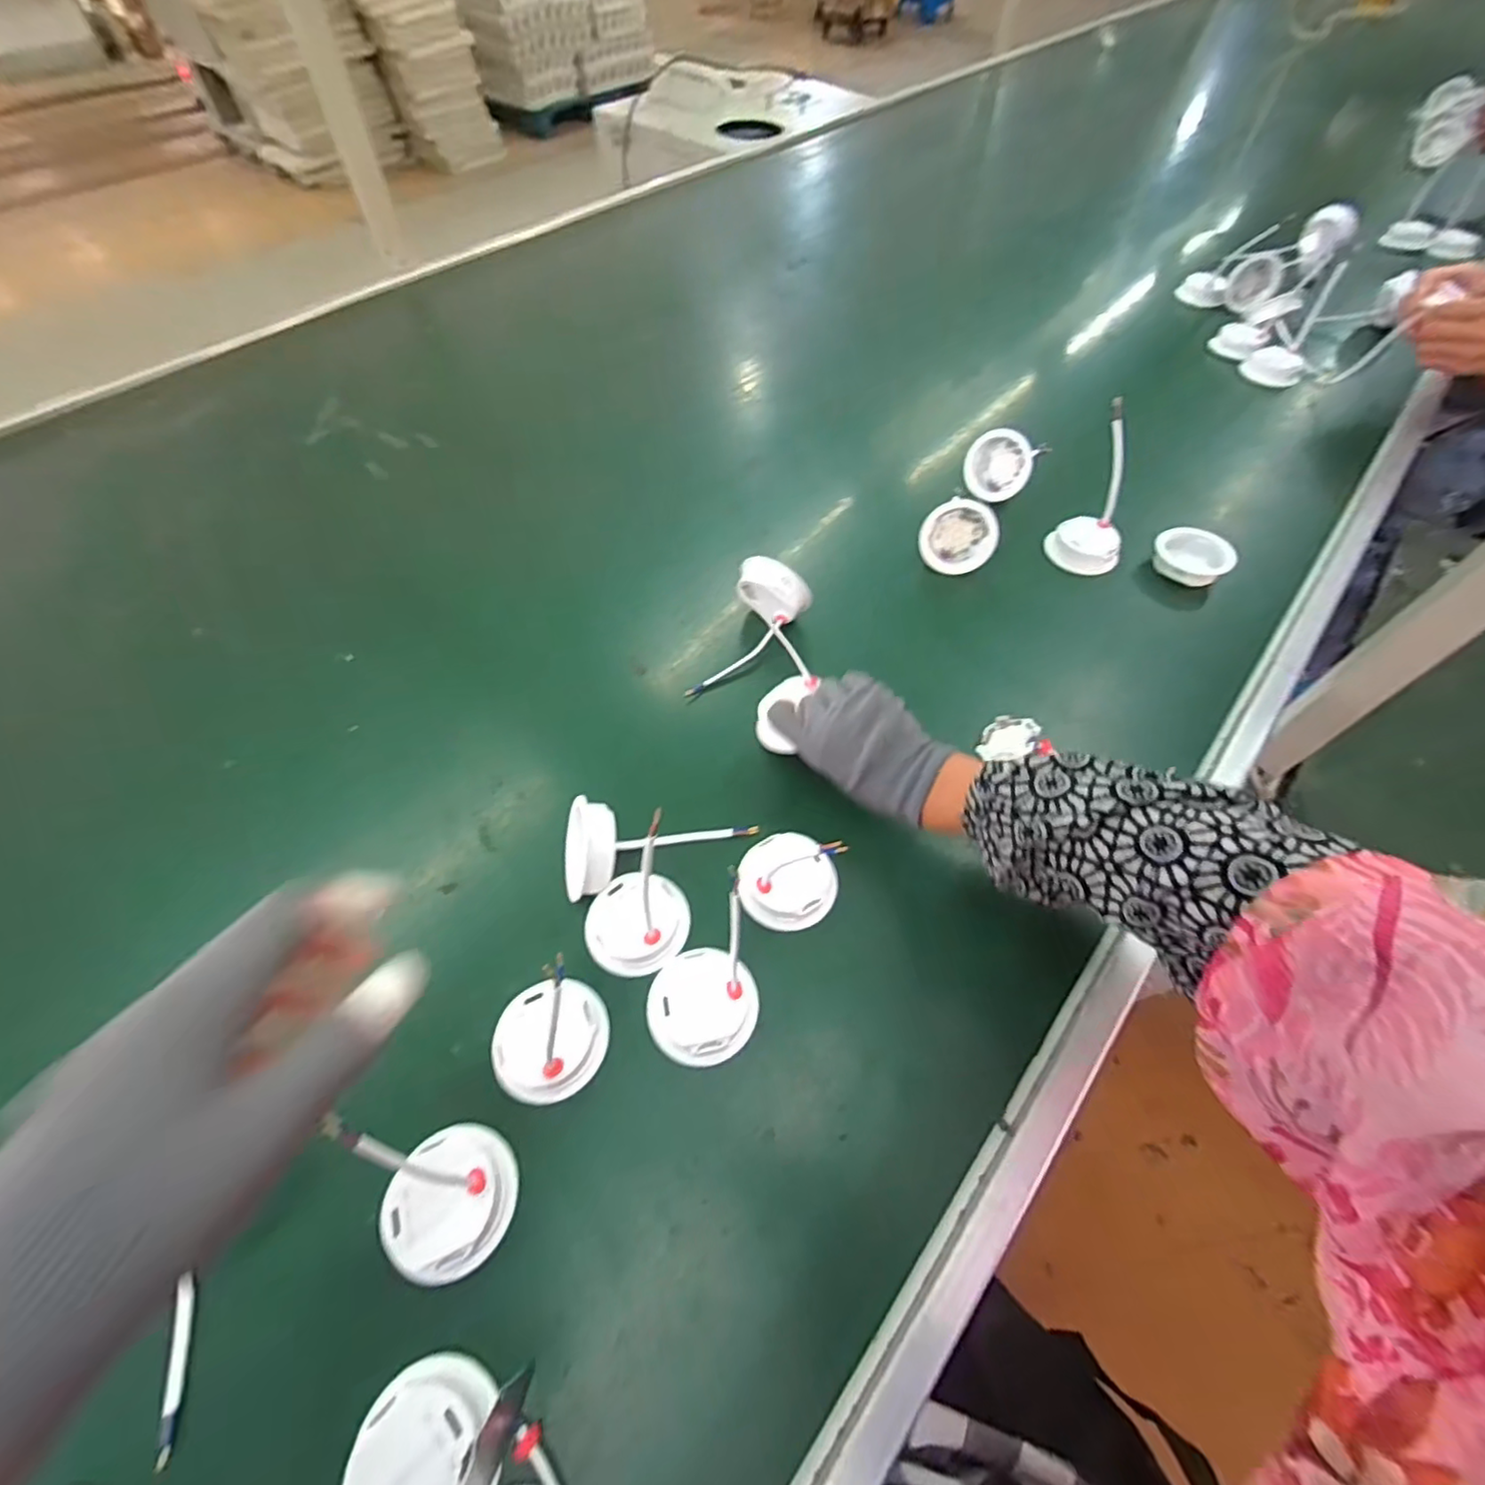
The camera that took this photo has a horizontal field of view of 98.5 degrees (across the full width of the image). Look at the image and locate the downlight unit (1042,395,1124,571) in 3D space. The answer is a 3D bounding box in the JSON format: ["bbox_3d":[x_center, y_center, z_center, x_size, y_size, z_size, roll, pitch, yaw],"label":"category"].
[{"bbox_3d":[0.369,-0.259,0.663,0.072,0.160,0.038,9,22,7],"label":"downlight unit"}]

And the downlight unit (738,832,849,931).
[{"bbox_3d":[0.034,0.101,0.472,0.072,0.023,0.068,0,56,0],"label":"downlight unit"}]

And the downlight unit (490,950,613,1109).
[{"bbox_3d":[-0.123,0.190,0.413,0.067,0.029,0.069,39,64,22],"label":"downlight unit"}]

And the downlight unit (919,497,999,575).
[{"bbox_3d":[0.224,-0.213,0.664,0.073,0.071,0.026,15,33,7],"label":"downlight unit"}]

